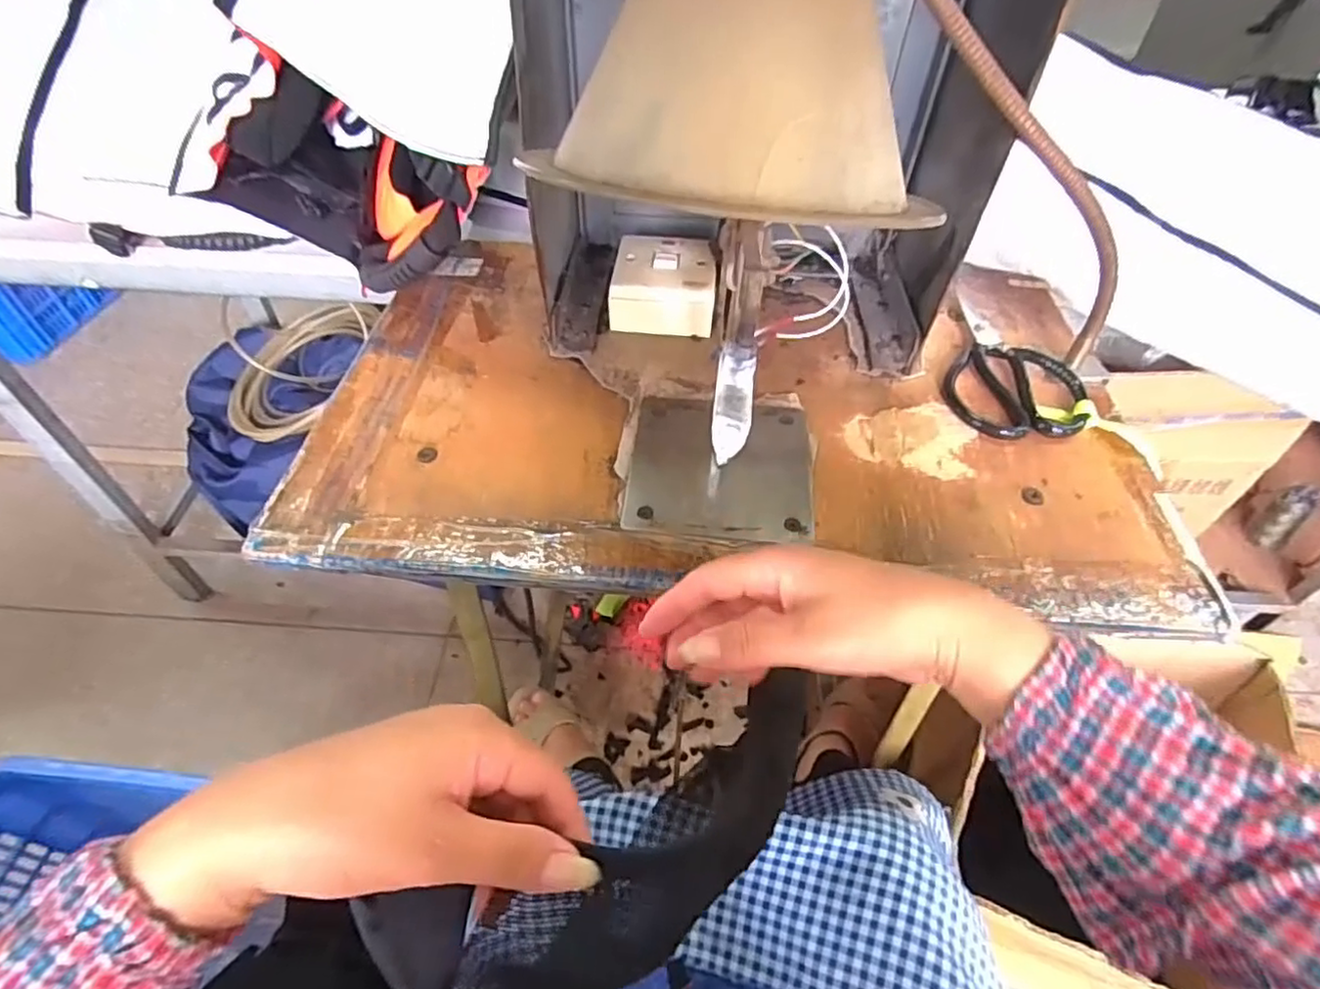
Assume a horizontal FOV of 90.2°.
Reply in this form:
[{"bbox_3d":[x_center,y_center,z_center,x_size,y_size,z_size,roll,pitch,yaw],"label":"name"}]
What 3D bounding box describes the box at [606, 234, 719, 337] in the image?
[{"bbox_3d":[0.003,-0.180,0.569,0.087,0.044,0.094,4,49,2],"label":"box"}]

